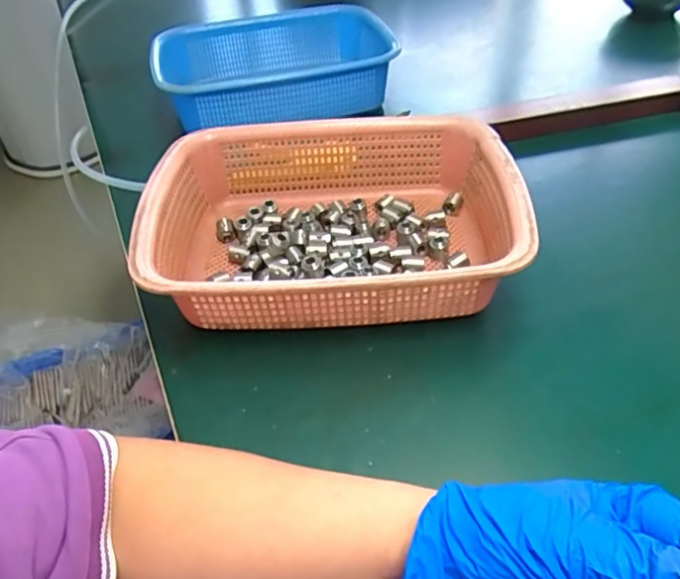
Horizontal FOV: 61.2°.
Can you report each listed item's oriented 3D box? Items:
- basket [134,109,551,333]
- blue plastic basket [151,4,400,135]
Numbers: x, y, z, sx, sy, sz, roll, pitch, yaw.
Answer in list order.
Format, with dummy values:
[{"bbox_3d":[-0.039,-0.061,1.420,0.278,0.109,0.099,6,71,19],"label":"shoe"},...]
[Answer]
[{"bbox_3d":[-0.006,-0.054,0.476,0.290,0.074,0.218,-2,42,1],"label":"basket"},{"bbox_3d":[-0.080,-0.281,0.738,0.290,0.084,0.245,-11,43,-9],"label":"blue plastic basket"}]

